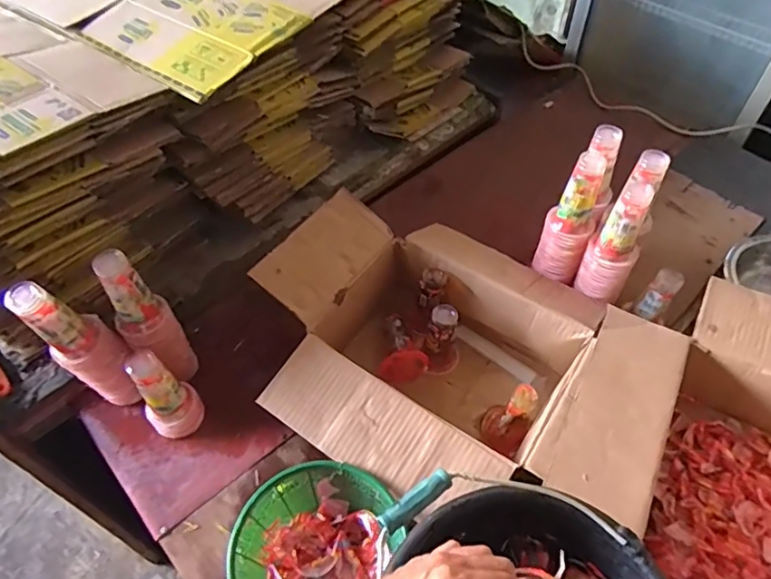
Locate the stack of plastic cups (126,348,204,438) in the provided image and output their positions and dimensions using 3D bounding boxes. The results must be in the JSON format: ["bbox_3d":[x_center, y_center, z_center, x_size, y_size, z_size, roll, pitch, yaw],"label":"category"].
[{"bbox_3d":[-0.318,0.149,0.771,0.074,0.156,0.072,-37,61,-25],"label":"stack of plastic cups"}]

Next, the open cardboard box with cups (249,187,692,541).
[{"bbox_3d":[0.103,0.094,0.802,0.576,0.184,0.429,21,55,15],"label":"open cardboard box with cups"}]

